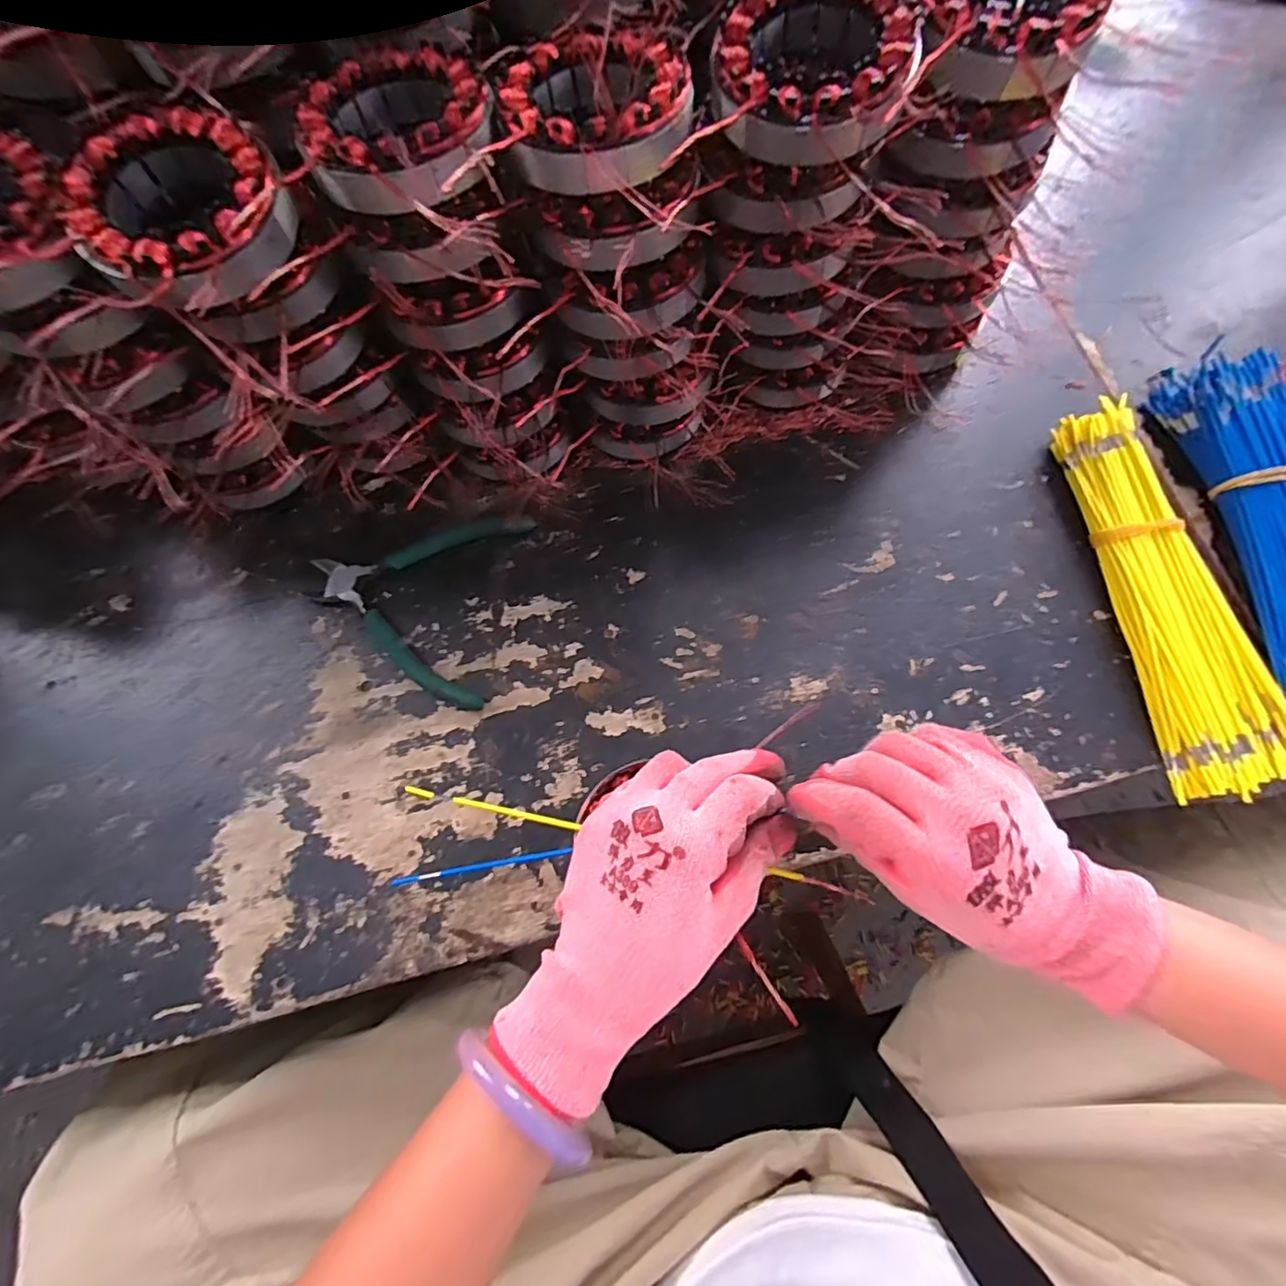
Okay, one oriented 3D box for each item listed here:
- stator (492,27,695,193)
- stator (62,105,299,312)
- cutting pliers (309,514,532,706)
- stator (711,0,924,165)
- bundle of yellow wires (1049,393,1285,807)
[{"bbox_3d":[-0.021,-0.239,0.261,0.084,0.028,0.089,3,73,3],"label":"stator"},{"bbox_3d":[-0.196,-0.183,0.255,0.094,0.034,0.088,0,73,2],"label":"stator"},{"bbox_3d":[-0.151,-0.032,0.377,0.132,0.009,0.128,11,74,5],"label":"cutting pliers"},{"bbox_3d":[0.075,-0.256,0.259,0.083,0.027,0.089,11,74,5],"label":"stator"},{"bbox_3d":[0.319,-0.034,0.349,0.070,0.028,0.239,-6,73,0],"label":"bundle of yellow wires"}]

